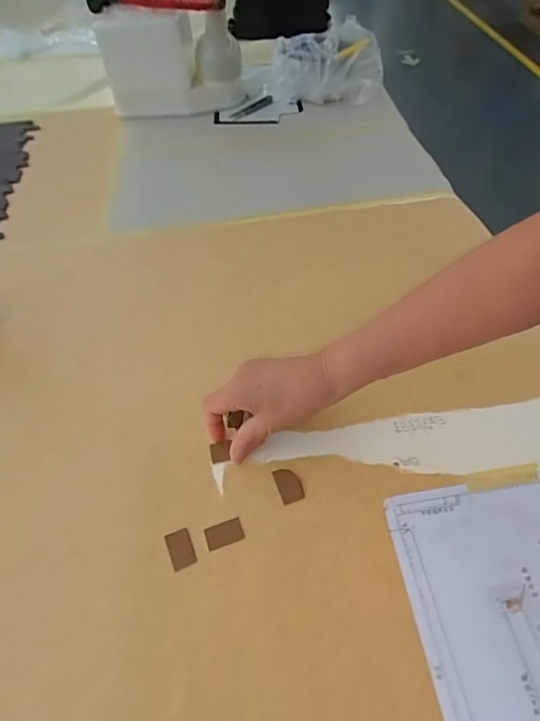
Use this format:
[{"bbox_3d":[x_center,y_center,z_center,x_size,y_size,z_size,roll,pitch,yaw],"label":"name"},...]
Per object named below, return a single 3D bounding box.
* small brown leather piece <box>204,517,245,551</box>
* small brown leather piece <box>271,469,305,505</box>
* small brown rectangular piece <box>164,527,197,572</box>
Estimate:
[{"bbox_3d":[-0.041,0.153,0.409,0.033,0.004,0.020,-16,53,-10],"label":"small brown leather piece"},{"bbox_3d":[0.018,0.116,0.433,0.022,0.004,0.033,-16,60,-15],"label":"small brown leather piece"},{"bbox_3d":[-0.078,0.163,0.402,0.021,0.004,0.032,-21,54,-13],"label":"small brown rectangular piece"}]

